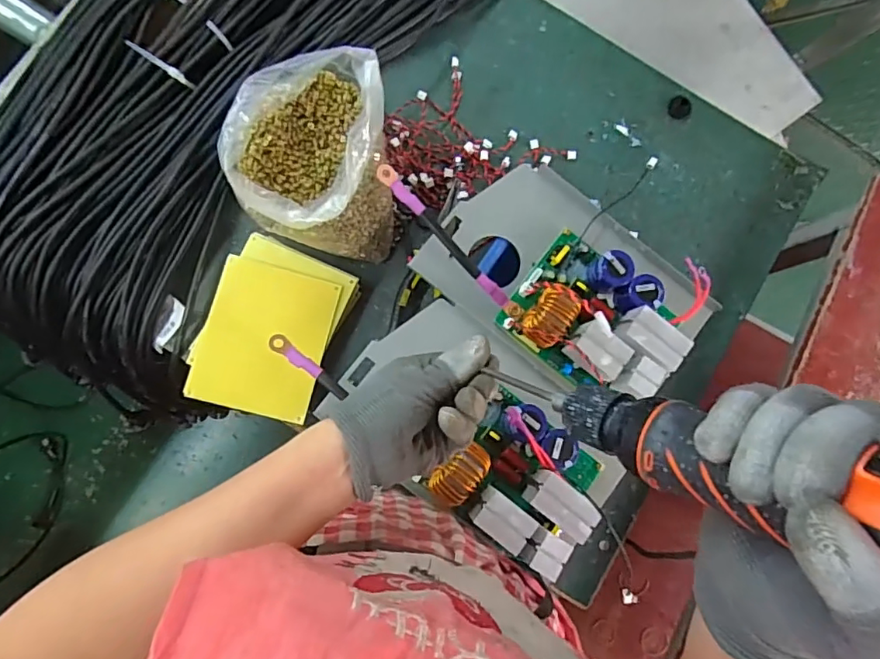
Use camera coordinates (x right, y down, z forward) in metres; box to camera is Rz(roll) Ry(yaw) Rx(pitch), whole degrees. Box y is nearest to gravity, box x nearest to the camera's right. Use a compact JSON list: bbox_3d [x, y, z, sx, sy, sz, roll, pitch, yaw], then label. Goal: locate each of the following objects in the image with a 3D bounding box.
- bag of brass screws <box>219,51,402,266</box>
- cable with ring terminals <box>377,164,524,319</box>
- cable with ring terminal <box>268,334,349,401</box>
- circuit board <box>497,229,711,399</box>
[{"bbox_3d":[-0.122,-0.167,0.549,0.142,0.143,0.160,0,83,-5],"label":"bag of brass screws"},{"bbox_3d":[0.011,-0.082,0.522,0.016,0.026,0.191,-44,89,-9],"label":"cable with ring terminals"},{"bbox_3d":[-0.123,0.036,0.510,0.088,0.011,0.015,38,81,0],"label":"cable with ring terminal"},{"bbox_3d":[0.160,-0.023,0.511,0.149,0.072,0.149,39,81,0],"label":"circuit board"}]

